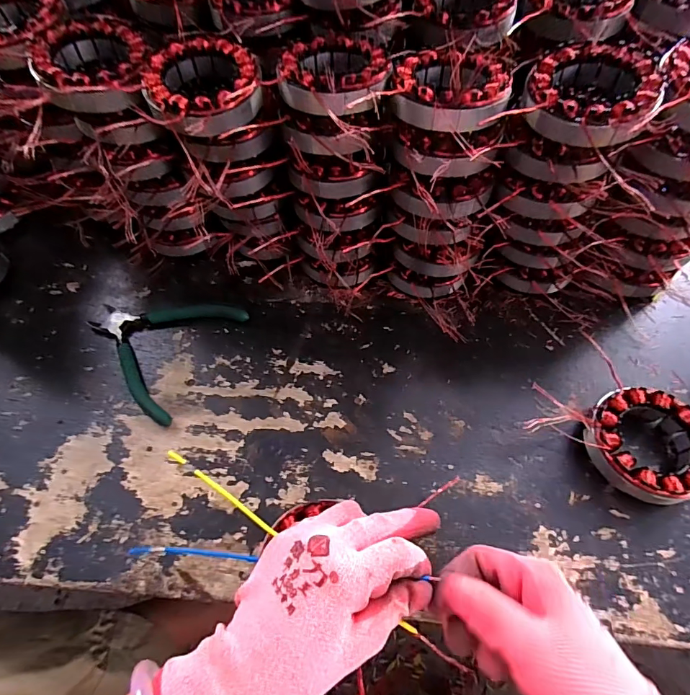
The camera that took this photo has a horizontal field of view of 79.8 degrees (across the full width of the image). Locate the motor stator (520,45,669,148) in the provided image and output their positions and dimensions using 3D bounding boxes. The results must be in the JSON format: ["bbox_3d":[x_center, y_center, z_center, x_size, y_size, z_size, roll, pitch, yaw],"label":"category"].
[{"bbox_3d":[0.174,-0.179,0.296,0.086,0.030,0.084,23,64,13],"label":"motor stator"}]

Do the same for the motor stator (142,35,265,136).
[{"bbox_3d":[-0.111,-0.195,0.317,0.097,0.029,0.097,0,61,0],"label":"motor stator"}]

